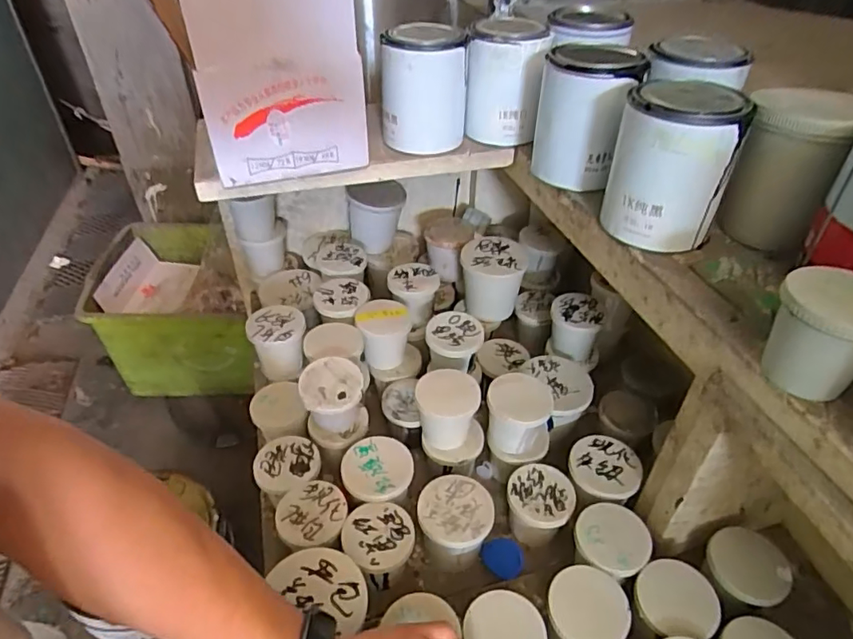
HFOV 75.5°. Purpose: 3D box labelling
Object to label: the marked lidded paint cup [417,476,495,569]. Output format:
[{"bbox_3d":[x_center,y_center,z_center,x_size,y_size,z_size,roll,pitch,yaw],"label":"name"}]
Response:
[{"bbox_3d":[0.031,0.226,0.599,0.074,0.082,0.078,1,40,-1],"label":"marked lidded paint cup"}]

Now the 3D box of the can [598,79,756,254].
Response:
[{"bbox_3d":[0.231,-0.147,0.526,0.105,0.132,0.096,14,42,14],"label":"can"}]

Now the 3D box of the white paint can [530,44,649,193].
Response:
[{"bbox_3d":[0.176,-0.227,0.618,0.102,0.139,0.095,9,41,9],"label":"white paint can"}]

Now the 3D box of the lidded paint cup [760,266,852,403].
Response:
[{"bbox_3d":[0.275,0.011,0.383,0.067,0.074,0.066,1,40,-1],"label":"lidded paint cup"}]

